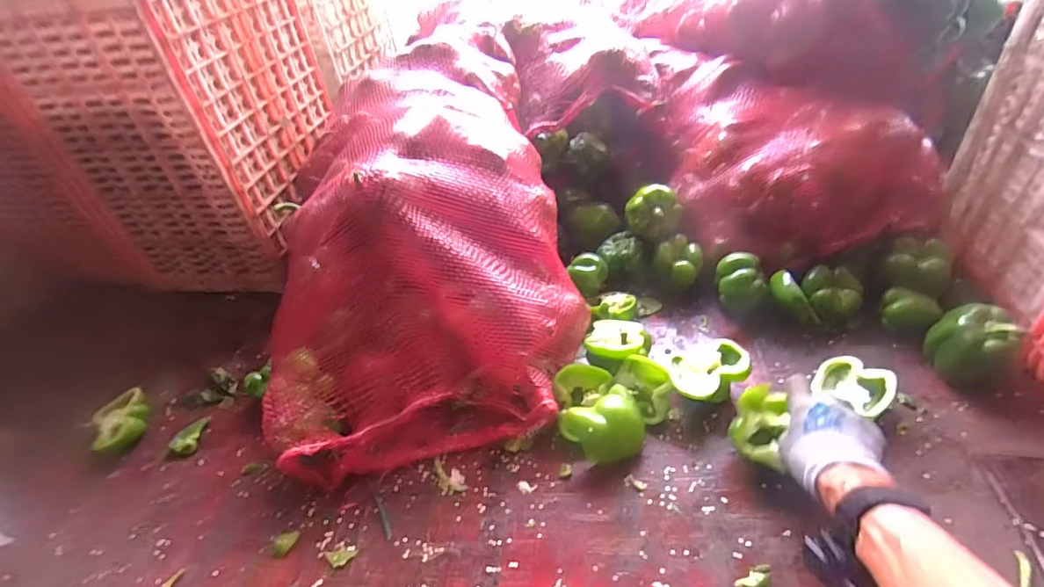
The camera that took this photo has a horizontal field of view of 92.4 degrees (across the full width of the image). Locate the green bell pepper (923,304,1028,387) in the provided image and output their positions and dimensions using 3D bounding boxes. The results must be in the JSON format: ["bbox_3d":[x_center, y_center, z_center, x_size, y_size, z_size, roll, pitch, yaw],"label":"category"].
[{"bbox_3d":[0.519,0.053,0.572,0.084,0.070,0.082,-31,46,-24],"label":"green bell pepper"}]

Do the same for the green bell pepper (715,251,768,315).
[{"bbox_3d":[0.302,-0.014,0.692,0.067,0.058,0.066,9,43,18],"label":"green bell pepper"}]

